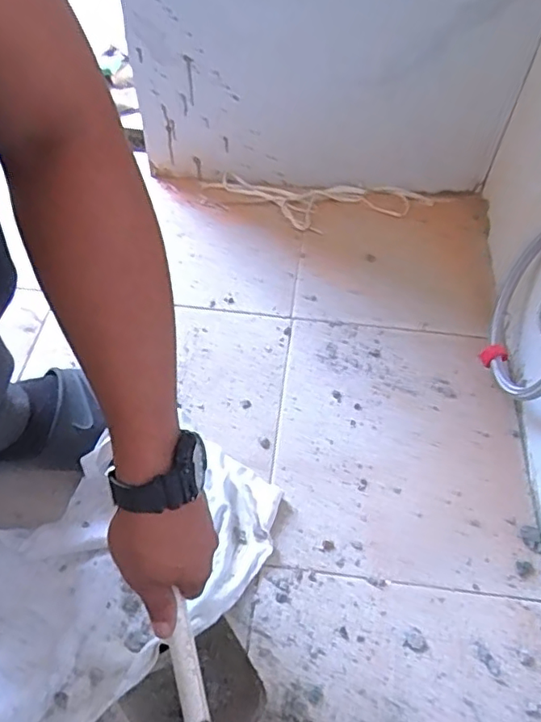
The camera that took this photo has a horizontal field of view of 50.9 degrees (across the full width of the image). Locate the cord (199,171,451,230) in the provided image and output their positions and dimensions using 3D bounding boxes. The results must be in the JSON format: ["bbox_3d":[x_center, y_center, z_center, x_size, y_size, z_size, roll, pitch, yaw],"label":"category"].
[{"bbox_3d":[0.072,-0.225,0.814,0.340,0.014,0.087,2,55,0],"label":"cord"}]

